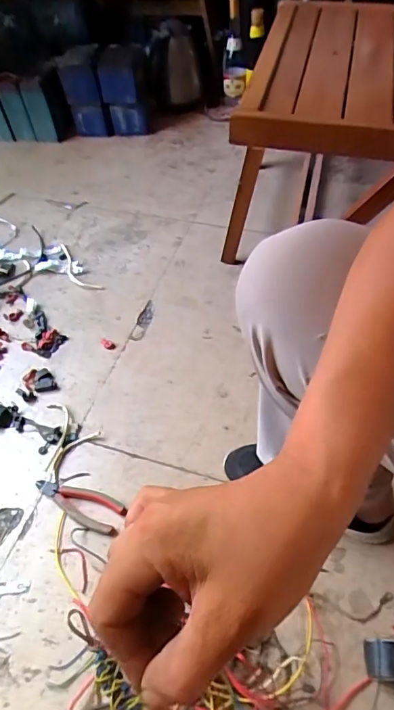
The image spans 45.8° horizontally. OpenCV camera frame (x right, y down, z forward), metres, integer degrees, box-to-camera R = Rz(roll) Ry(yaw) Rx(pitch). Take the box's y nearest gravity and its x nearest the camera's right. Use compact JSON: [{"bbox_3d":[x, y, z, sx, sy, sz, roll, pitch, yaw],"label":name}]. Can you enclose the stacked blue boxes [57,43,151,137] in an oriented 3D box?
[{"bbox_3d":[-0.245,-0.720,1.292,0.222,0.198,0.120,-8,53,0],"label":"stacked blue boxes"}]

